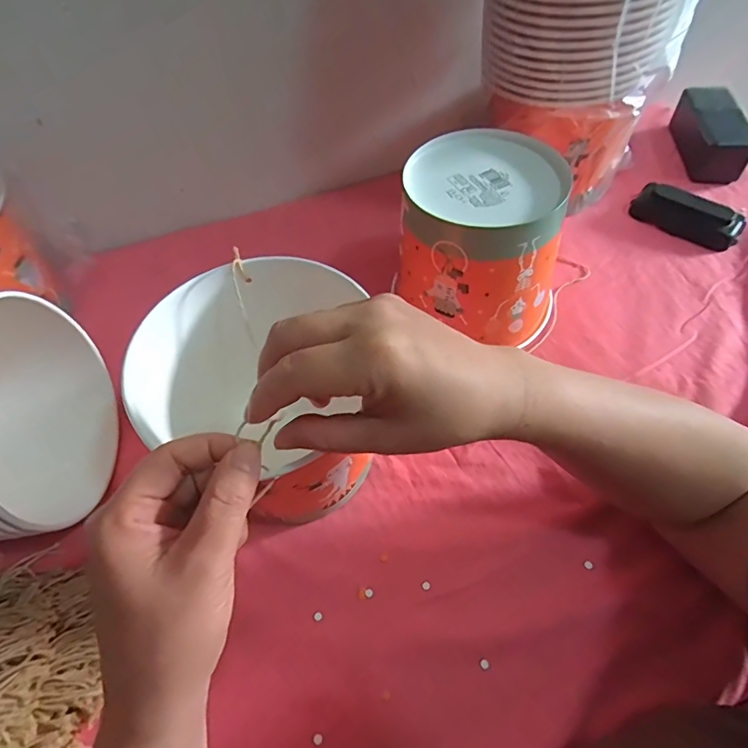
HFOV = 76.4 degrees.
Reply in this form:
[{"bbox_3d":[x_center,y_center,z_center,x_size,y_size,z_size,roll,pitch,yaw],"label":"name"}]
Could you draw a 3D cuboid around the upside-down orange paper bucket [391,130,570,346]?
[{"bbox_3d":[0.092,-0.112,0.422,0.129,0.134,0.135,5,56,8],"label":"upside-down orange paper bucket"}]

